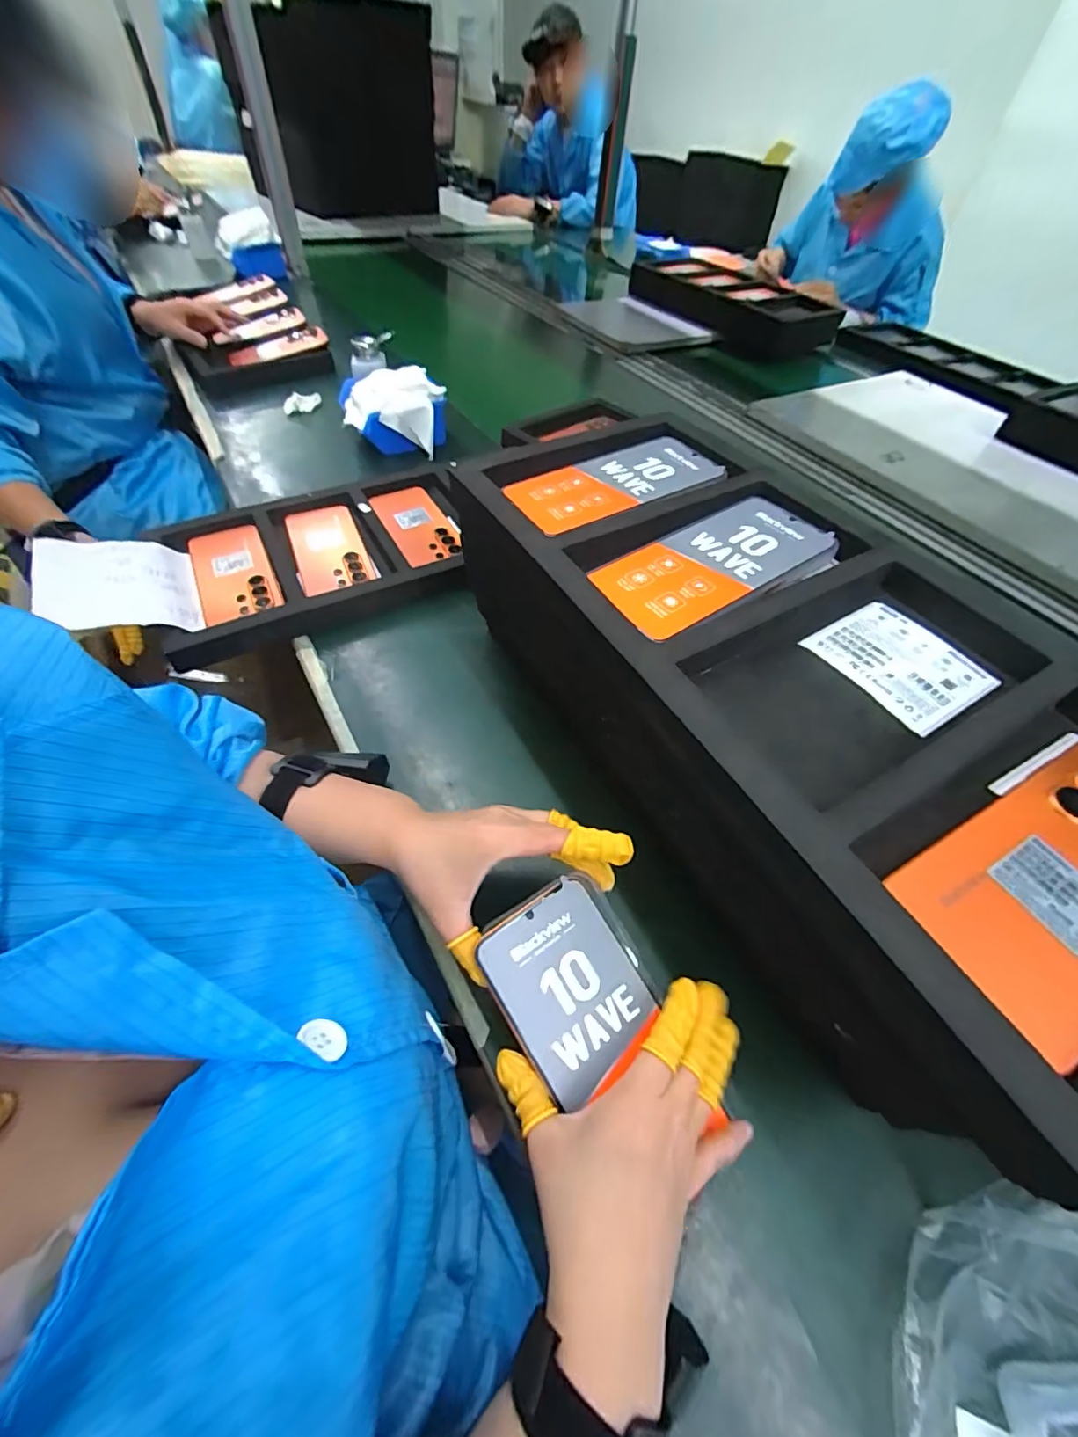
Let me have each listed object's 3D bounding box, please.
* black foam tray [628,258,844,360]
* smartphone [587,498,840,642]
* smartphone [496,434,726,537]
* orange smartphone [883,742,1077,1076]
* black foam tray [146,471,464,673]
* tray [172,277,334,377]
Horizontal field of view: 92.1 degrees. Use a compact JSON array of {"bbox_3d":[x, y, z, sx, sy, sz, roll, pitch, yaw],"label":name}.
[{"bbox_3d":[0.464,-1.031,1.296,0.224,0.090,0.520,-26,59,-23],"label":"black foam tray"},{"bbox_3d":[0.119,-0.104,0.345,0.168,0.014,0.077,-26,59,-23],"label":"smartphone"},{"bbox_3d":[0.061,-0.186,0.409,0.171,0.013,0.081,-24,58,-22],"label":"smartphone"},{"bbox_3d":[0.230,0.066,0.221,0.166,0.015,0.077,-22,57,-20],"label":"orange smartphone"},{"bbox_3d":[-0.246,-0.193,0.605,0.345,0.037,0.217,-20,57,-20],"label":"black foam tray"},{"bbox_3d":[-0.553,-0.735,0.970,0.234,0.041,0.418,-24,58,-22],"label":"tray"}]

